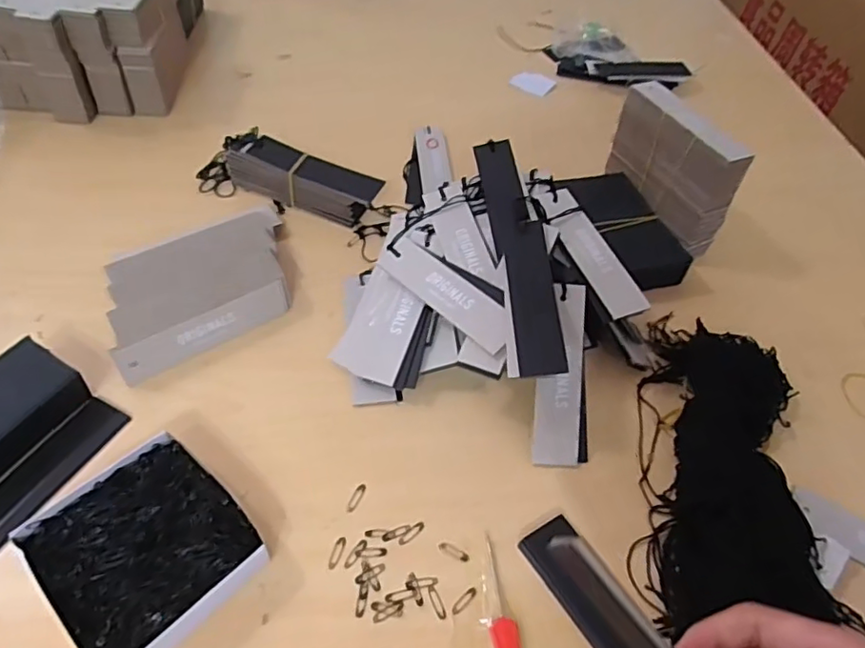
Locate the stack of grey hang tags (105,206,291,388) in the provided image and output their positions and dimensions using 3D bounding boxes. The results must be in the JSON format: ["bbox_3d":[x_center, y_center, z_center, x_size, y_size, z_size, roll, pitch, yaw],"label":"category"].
[{"bbox_3d":[-0.175,-0.029,0.463,0.160,0.041,0.090,-25,58,-25],"label":"stack of grey hang tags"}]

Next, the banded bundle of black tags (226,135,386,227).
[{"bbox_3d":[-0.121,-0.135,0.549,0.143,0.045,0.048,15,51,6],"label":"banded bundle of black tags"}]

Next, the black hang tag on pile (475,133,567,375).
[{"bbox_3d":[0.063,-0.062,0.440,0.039,0.008,0.225,-9,55,7],"label":"black hang tag on pile"}]

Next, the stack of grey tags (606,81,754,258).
[{"bbox_3d":[0.225,-0.145,0.552,0.043,0.102,0.136,-16,54,-19],"label":"stack of grey tags"}]

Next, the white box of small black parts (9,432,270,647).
[{"bbox_3d":[-0.162,0.128,0.336,0.110,0.027,0.094,39,57,23],"label":"white box of small black parts"}]

